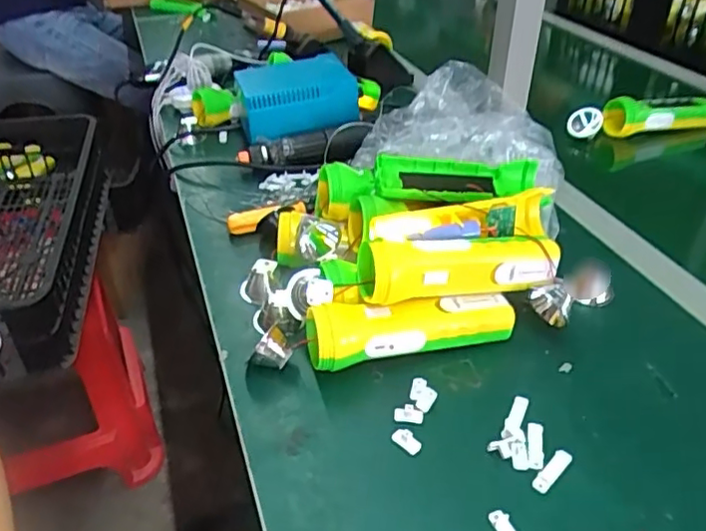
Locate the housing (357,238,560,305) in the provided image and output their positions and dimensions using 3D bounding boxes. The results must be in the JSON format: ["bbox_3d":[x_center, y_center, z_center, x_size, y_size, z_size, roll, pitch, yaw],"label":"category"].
[{"bbox_3d":[0.086,-0.003,0.480,0.157,0.048,0.039,-9,37,-13],"label":"housing"}]

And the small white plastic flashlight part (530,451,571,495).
[{"bbox_3d":[0.131,0.135,0.399,0.011,0.005,0.038,30,46,34],"label":"small white plastic flashlight part"}]

